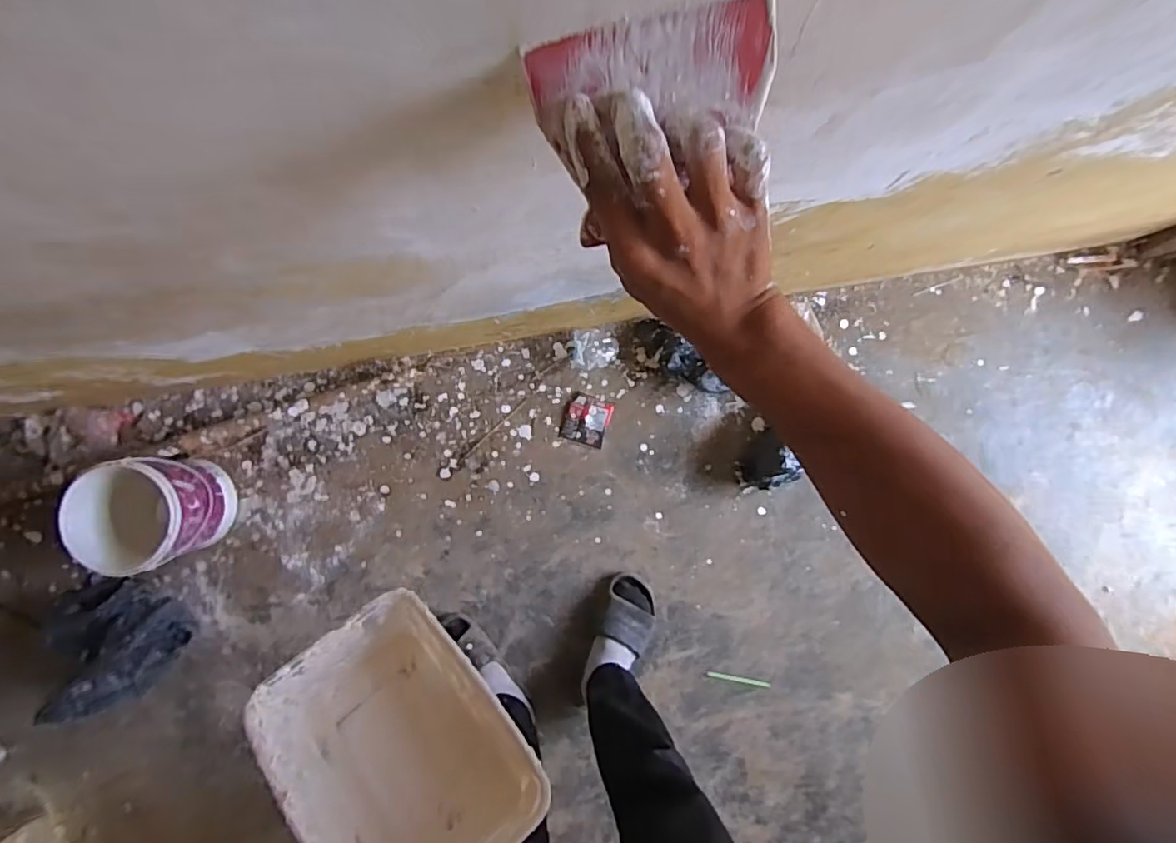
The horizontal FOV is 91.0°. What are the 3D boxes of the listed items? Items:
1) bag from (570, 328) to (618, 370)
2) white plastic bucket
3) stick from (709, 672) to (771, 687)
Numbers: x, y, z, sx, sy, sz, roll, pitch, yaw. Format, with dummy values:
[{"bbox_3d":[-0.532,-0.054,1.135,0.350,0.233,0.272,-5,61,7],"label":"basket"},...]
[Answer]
[{"bbox_3d":[0.013,-0.141,1.132,0.094,0.061,0.073,-5,89,-3],"label":"bag"},{"bbox_3d":[-0.762,0.157,1.021,0.174,0.180,0.185,0,89,-3],"label":"white plastic bucket"},{"bbox_3d":[0.302,0.514,1.149,0.128,0.005,0.012,12,89,-2],"label":"stick"}]

